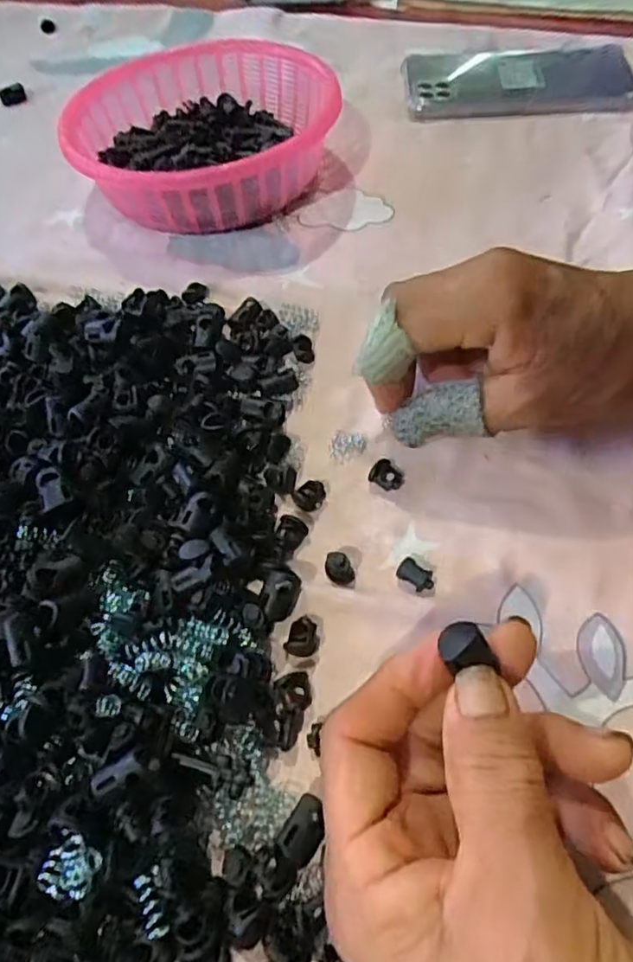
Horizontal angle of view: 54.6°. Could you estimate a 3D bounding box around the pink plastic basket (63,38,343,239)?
[{"bbox_3d":[-0.075,-0.230,0.408,0.163,0.052,0.174,-2,57,3],"label":"pink plastic basket"}]

